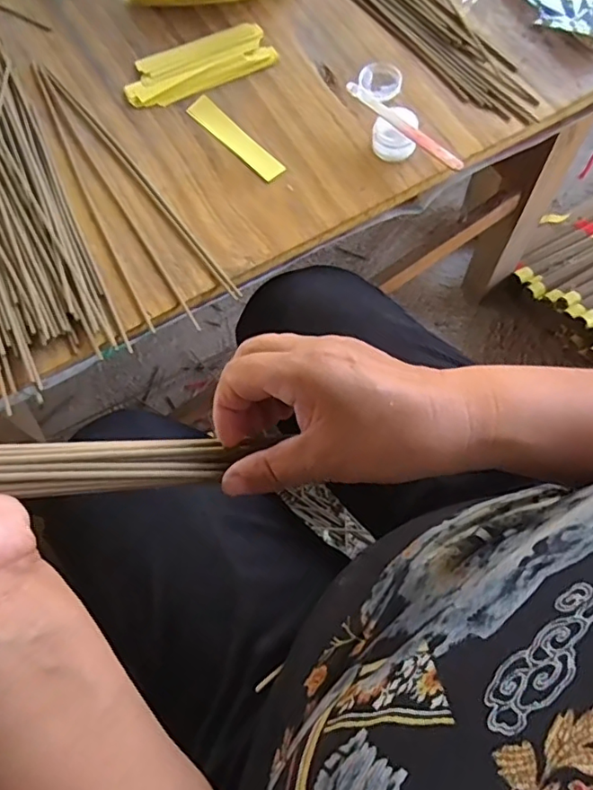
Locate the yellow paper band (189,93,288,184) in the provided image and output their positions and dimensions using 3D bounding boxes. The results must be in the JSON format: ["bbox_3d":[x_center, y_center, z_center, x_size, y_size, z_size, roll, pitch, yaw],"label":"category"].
[{"bbox_3d":[-0.054,-0.228,0.492,0.023,0.006,0.111,-42,74,-12],"label":"yellow paper band"}]

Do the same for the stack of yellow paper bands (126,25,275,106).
[{"bbox_3d":[-0.092,-0.308,0.517,0.138,0.006,0.067,-21,71,-5],"label":"stack of yellow paper bands"}]

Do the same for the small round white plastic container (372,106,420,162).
[{"bbox_3d":[0.082,-0.219,0.470,0.036,0.029,0.032,7,71,5],"label":"small round white plastic container"}]

